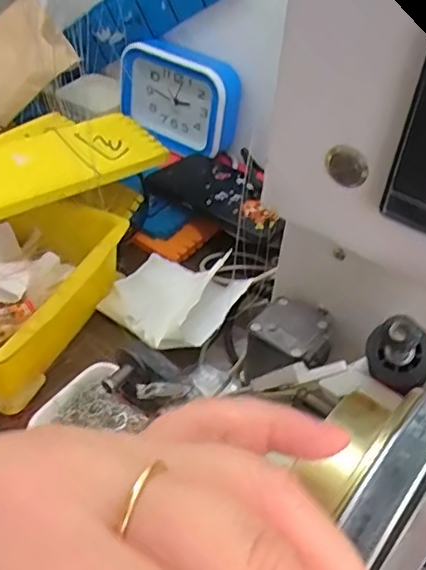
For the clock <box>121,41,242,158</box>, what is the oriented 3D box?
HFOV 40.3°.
[{"bbox_3d":[-0.038,-0.206,0.648,0.143,0.100,0.056,32,50,26],"label":"clock"}]

